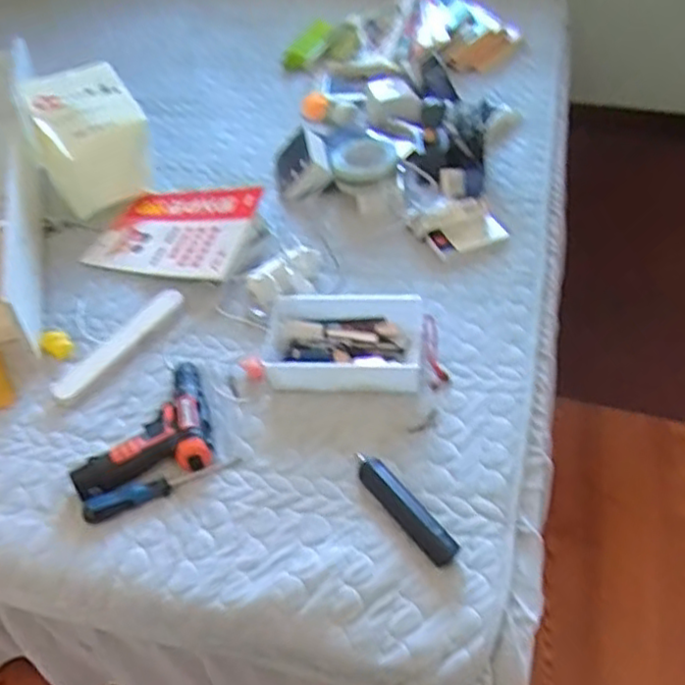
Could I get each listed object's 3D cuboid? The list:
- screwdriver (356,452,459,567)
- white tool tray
[{"bbox_3d":[0.073,0.195,0.821,0.031,0.029,0.170,-29,54,-22],"label":"screwdriver"},{"bbox_3d":[0.006,0.000,1.013,0.221,0.046,0.160,2,49,3],"label":"white tool tray"}]

